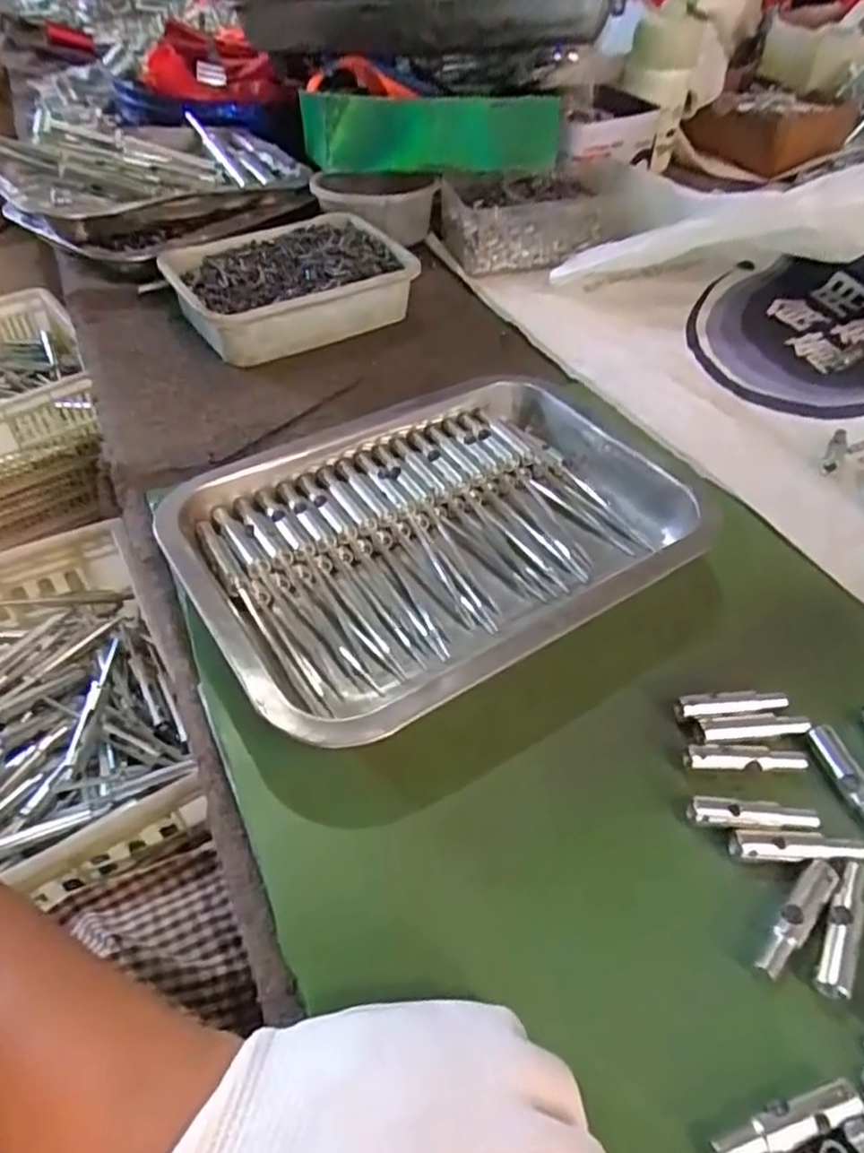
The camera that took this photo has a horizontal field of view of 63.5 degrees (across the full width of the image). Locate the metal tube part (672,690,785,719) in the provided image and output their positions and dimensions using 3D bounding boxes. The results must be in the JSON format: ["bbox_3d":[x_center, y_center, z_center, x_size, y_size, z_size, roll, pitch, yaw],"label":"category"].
[{"bbox_3d":[0.138,0.060,0.323,0.051,0.012,0.011,-6,49,-5],"label":"metal tube part"}]

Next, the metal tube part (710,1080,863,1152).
[{"bbox_3d":[0.113,0.175,0.222,0.052,0.008,0.011,-12,50,-11],"label":"metal tube part"}]

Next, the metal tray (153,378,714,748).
[{"bbox_3d":[0.010,-0.027,0.378,0.271,0.038,0.192,-27,54,-22],"label":"metal tray"}]

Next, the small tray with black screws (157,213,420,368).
[{"bbox_3d":[-0.112,-0.232,0.558,0.185,0.046,0.129,-28,54,-23],"label":"small tray with black screws"}]

